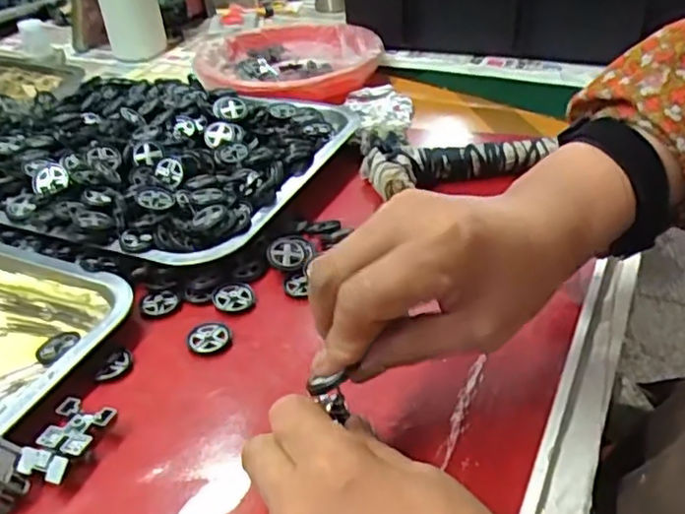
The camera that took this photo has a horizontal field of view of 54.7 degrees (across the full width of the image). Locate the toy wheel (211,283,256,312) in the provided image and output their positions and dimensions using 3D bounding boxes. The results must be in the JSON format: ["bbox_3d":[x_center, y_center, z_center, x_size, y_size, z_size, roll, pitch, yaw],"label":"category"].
[{"bbox_3d":[-0.073,0.027,0.444,0.027,0.005,0.027,-2,37,2],"label":"toy wheel"}]

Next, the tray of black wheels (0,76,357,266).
[{"bbox_3d":[-0.186,-0.093,0.577,0.342,0.043,0.256,14,41,22],"label":"tray of black wheels"}]

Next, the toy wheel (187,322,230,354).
[{"bbox_3d":[-0.082,0.050,0.410,0.026,0.005,0.025,-2,37,2],"label":"toy wheel"}]

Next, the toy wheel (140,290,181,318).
[{"bbox_3d":[-0.121,0.030,0.439,0.025,0.004,0.025,-2,37,2],"label":"toy wheel"}]

